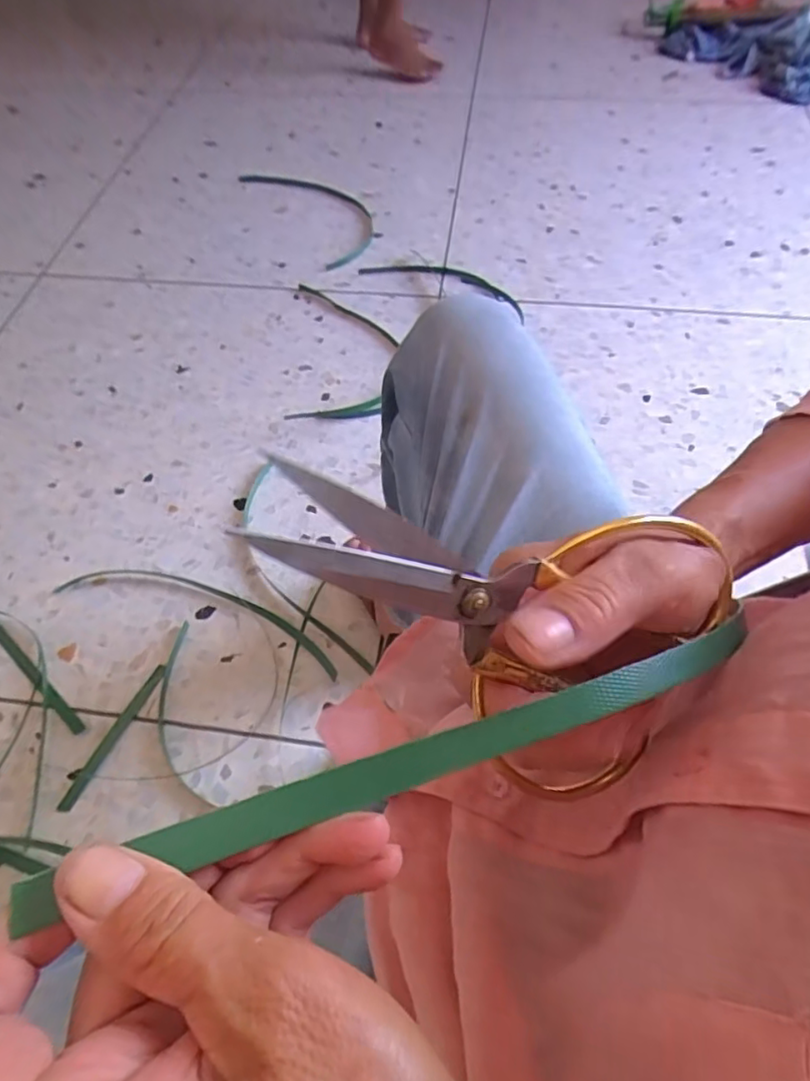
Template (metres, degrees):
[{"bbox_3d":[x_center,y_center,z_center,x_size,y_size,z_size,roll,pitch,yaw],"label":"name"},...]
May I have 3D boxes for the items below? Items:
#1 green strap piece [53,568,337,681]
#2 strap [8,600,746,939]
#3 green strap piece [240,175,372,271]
[{"bbox_3d":[-0.295,0.098,0.854,0.448,0.011,0.071,16,59,13],"label":"green strap piece"},{"bbox_3d":[0.017,0.060,0.179,0.237,0.011,0.018,-14,57,-17],"label":"strap"},{"bbox_3d":[-0.221,-0.815,1.452,0.201,0.010,0.495,-29,60,-15],"label":"green strap piece"}]

